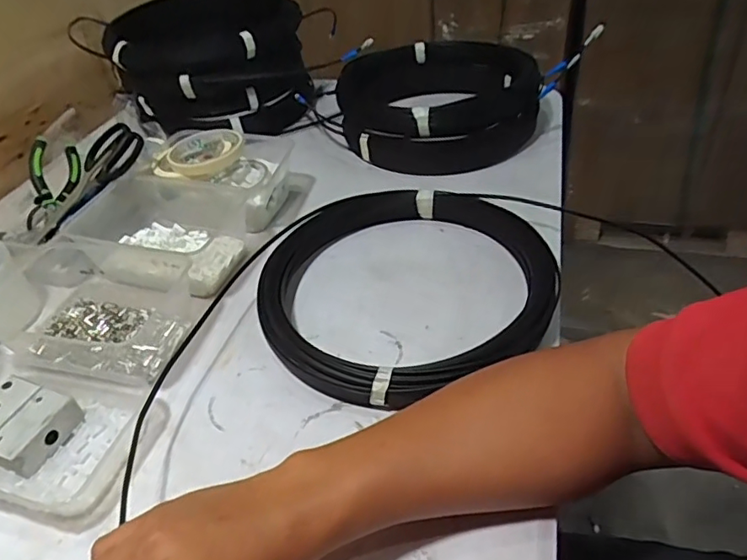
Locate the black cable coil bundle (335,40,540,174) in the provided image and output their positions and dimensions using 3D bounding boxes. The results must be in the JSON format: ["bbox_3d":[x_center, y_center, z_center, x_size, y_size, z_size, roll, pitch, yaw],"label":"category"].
[{"bbox_3d":[0.100,-0.260,0.803,0.285,0.096,0.270,4,41,13],"label":"black cable coil bundle"}]

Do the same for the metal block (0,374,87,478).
[{"bbox_3d":[-0.289,0.117,0.447,0.068,0.031,0.061,12,43,21],"label":"metal block"}]

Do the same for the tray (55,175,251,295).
[{"bbox_3d":[-0.243,-0.055,0.618,0.193,0.068,0.145,8,42,16],"label":"tray"}]

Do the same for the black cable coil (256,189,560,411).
[{"bbox_3d":[0.025,-0.002,0.540,0.275,0.047,0.279,-4,40,3],"label":"black cable coil"}]

